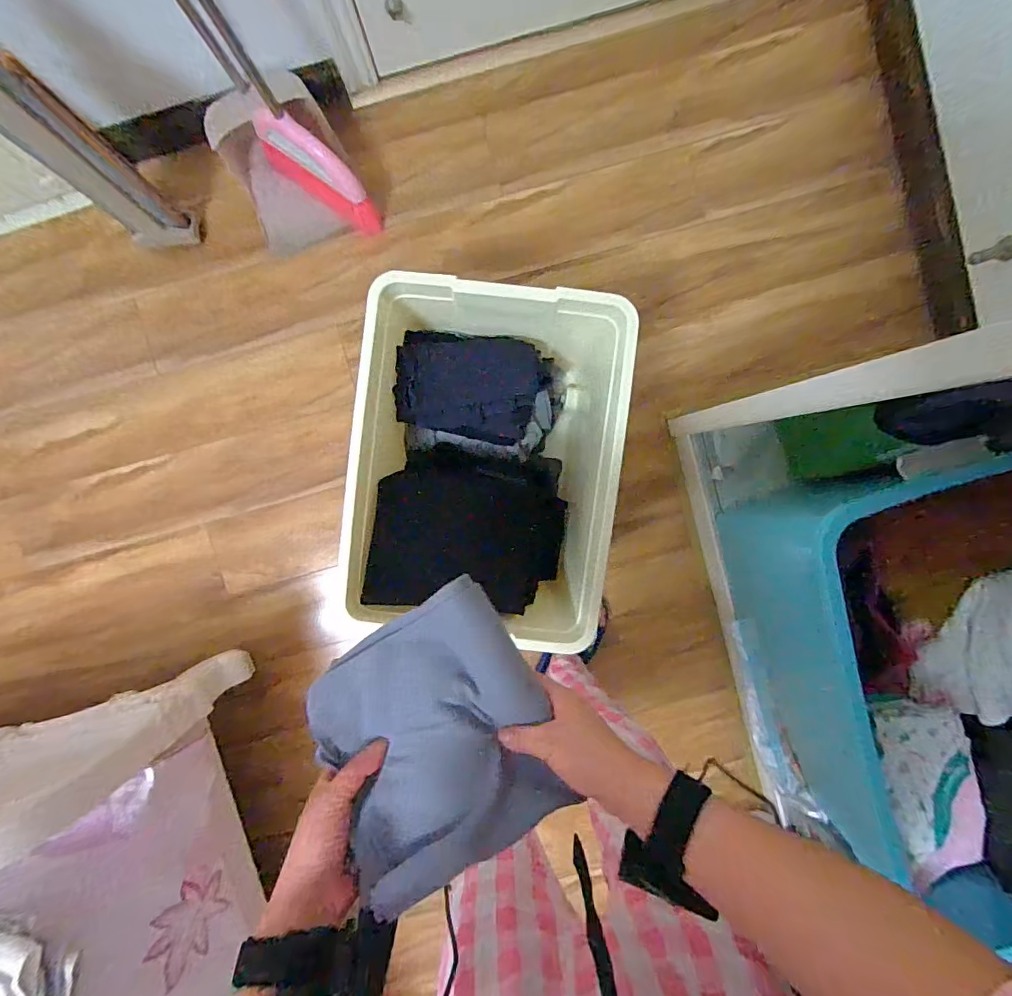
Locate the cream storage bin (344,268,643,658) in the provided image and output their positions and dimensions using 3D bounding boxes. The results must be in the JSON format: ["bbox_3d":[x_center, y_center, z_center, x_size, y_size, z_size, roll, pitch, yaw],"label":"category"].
[{"bbox_3d":[-0.032,-0.069,0.848,0.398,0.273,0.546,7,94,-1],"label":"cream storage bin"}]

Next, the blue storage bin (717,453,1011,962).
[{"bbox_3d":[0.685,0.252,0.781,0.375,0.393,0.577,-14,94,0],"label":"blue storage bin"}]

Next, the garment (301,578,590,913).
[{"bbox_3d":[-0.060,0.197,0.385,0.194,0.047,0.198,-36,79,4],"label":"garment"}]

